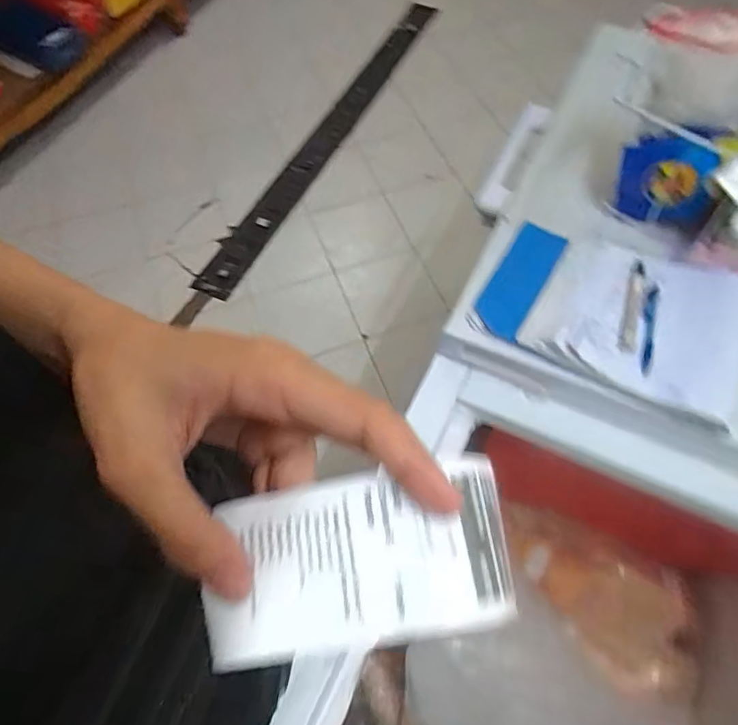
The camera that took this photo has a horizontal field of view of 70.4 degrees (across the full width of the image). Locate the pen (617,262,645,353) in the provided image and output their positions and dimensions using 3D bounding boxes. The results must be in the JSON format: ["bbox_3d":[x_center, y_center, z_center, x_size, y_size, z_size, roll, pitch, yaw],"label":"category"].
[{"bbox_3d":[0.339,-0.073,0.669,0.019,0.017,0.153,19,63,12],"label":"pen"}]

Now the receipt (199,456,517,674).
[{"bbox_3d":[-0.005,0.072,0.192,0.109,0.016,0.057,-8,60,-3],"label":"receipt"}]

